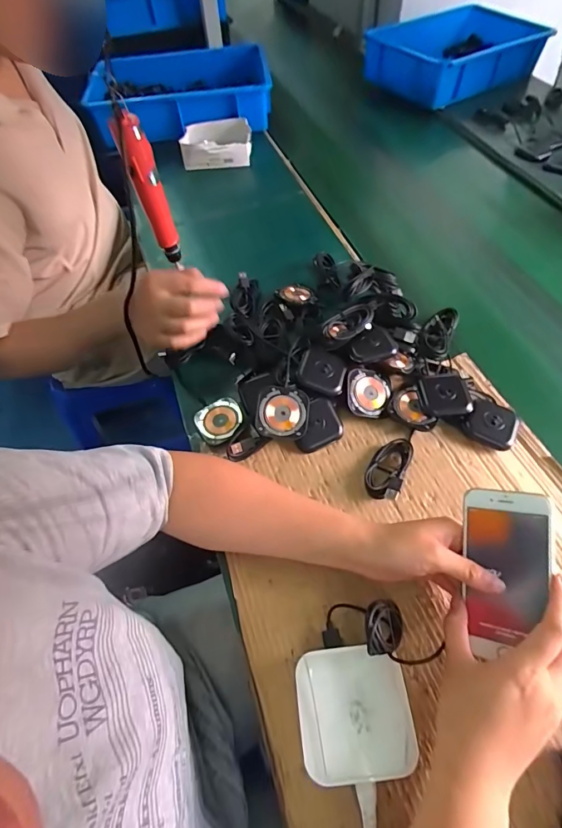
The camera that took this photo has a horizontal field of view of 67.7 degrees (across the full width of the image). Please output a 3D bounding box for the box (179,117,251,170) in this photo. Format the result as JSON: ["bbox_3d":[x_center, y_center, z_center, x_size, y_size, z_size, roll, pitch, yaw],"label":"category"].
[{"bbox_3d":[-0.133,-0.574,0.887,0.145,0.056,0.109,-1,56,4],"label":"box"}]

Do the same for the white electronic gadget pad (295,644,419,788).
[{"bbox_3d":[0.059,0.245,0.346,0.086,0.030,0.089,-7,56,-1],"label":"white electronic gadget pad"}]

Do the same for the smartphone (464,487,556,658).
[{"bbox_3d":[0.184,0.128,0.343,0.062,0.004,0.127,-1,80,35],"label":"smartphone"}]

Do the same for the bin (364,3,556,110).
[{"bbox_3d":[0.437,-0.910,1.051,0.422,0.089,0.271,-31,59,-16],"label":"bin"}]

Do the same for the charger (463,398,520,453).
[{"bbox_3d":[0.246,0.013,0.492,0.057,0.021,0.055,22,60,17],"label":"charger"}]

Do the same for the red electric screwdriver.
[{"bbox_3d":[-0.171,-0.277,0.560,0.042,0.211,0.042,-18,57,-8],"label":"red electric screwdriver"}]

